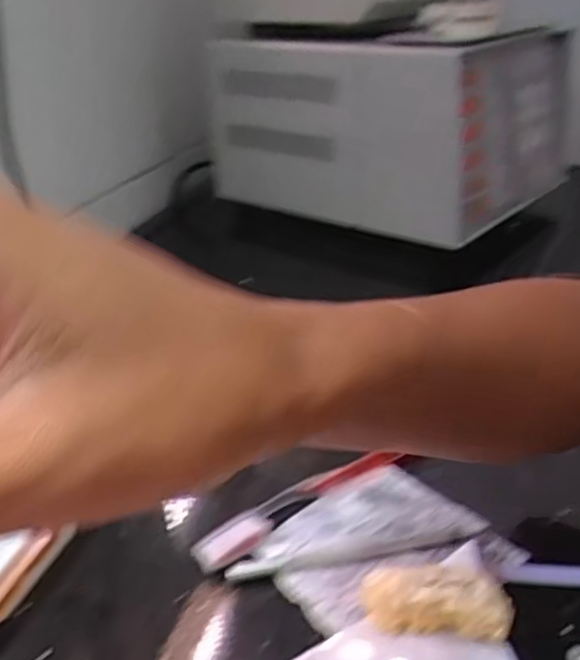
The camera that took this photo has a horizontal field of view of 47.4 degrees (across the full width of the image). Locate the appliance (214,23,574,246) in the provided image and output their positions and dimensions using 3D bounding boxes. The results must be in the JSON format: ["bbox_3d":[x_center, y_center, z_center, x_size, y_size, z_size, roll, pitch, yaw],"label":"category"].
[{"bbox_3d":[0.143,-0.294,0.889,0.368,0.197,0.361,21,36,36],"label":"appliance"}]

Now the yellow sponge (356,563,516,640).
[{"bbox_3d":[0.066,0.124,0.301,0.065,0.027,0.023,4,29,13],"label":"yellow sponge"}]

